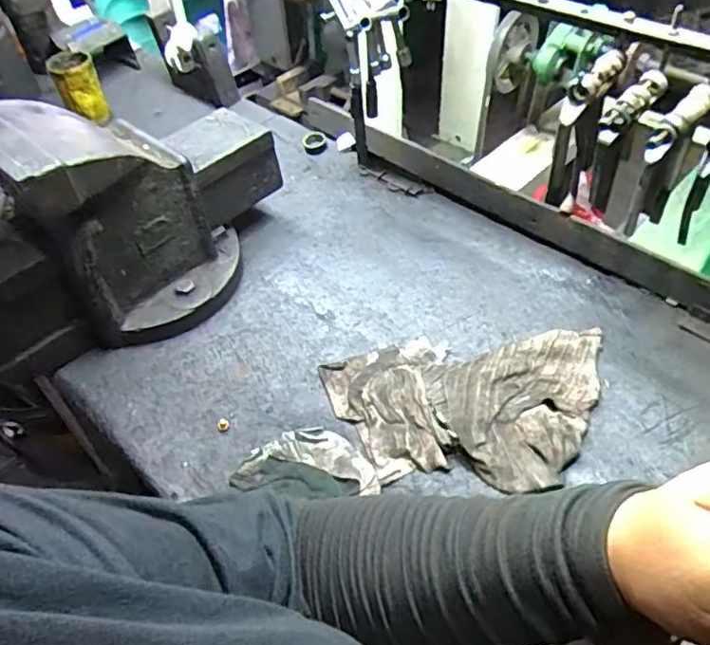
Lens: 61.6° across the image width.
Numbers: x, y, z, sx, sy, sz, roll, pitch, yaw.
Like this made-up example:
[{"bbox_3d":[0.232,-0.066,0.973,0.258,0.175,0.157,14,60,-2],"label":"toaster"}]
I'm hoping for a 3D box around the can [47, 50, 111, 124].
[{"bbox_3d":[-0.518,-0.440,1.124,0.079,0.112,0.082,-23,50,-14],"label":"can"}]

